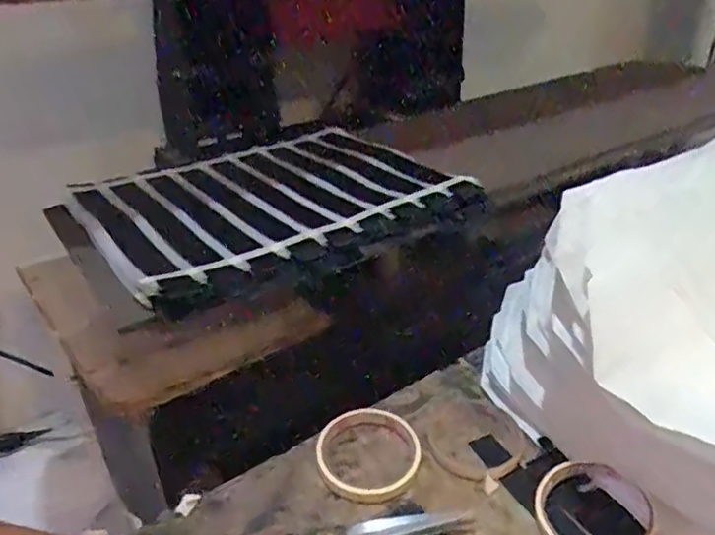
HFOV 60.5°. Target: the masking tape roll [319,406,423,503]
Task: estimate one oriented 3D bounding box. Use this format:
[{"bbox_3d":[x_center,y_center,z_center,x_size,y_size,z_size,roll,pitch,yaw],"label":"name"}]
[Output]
[{"bbox_3d":[0.011,0.155,0.529,0.086,0.021,0.095,4,28,8],"label":"masking tape roll"}]

